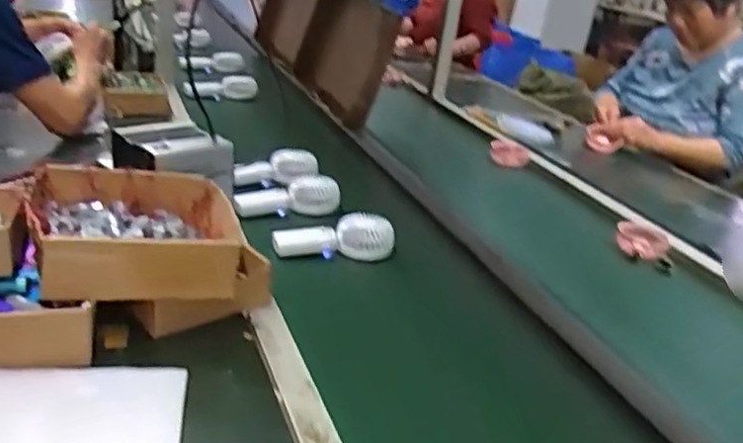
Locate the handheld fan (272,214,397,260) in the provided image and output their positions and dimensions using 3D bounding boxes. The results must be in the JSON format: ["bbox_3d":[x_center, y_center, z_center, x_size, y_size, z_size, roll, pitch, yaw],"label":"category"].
[{"bbox_3d":[-0.057,0.023,1.083,0.192,0.042,0.070,-1,27,-21],"label":"handheld fan"}]

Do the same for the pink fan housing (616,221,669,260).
[{"bbox_3d":[0.482,0.034,1.237,0.088,0.040,0.061,15,26,12],"label":"pink fan housing"}]

